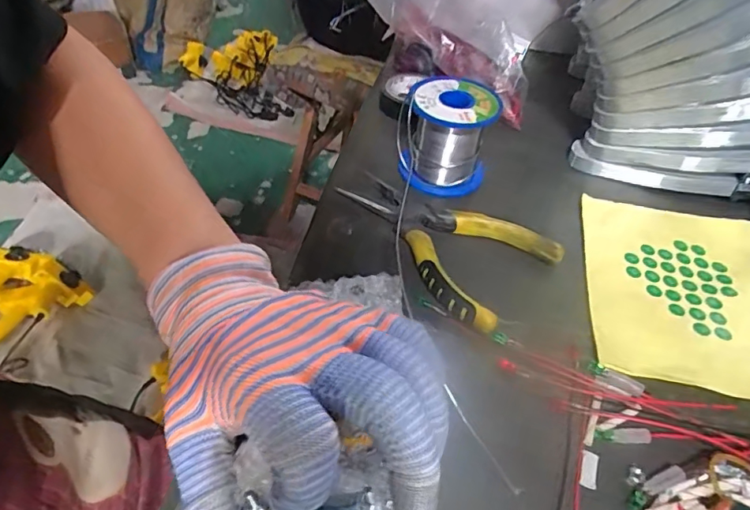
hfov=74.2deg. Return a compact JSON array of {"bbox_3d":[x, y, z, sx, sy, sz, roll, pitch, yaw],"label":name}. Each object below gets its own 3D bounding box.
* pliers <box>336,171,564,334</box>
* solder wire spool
[{"bbox_3d":[0.038,-0.014,0.333,0.145,0.019,0.083,35,53,26],"label":"pliers"},{"bbox_3d":[0.056,-0.089,0.375,0.062,0.065,0.062,17,47,12],"label":"solder wire spool"}]

